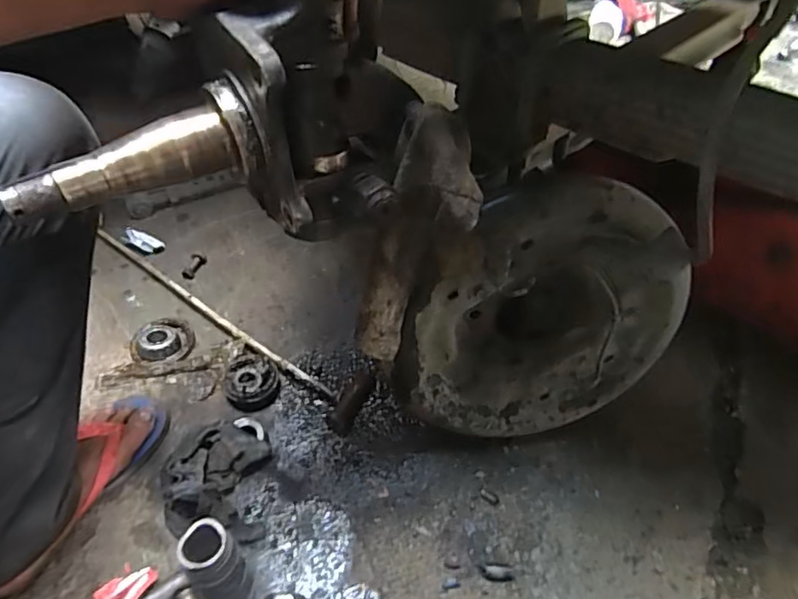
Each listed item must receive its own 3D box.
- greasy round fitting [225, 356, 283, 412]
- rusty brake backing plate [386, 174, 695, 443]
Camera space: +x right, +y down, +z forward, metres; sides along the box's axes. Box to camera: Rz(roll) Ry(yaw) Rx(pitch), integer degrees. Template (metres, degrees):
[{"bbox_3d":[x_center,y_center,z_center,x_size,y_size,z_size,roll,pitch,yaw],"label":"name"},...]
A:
[{"bbox_3d":[-0.198,0.115,0.767,0.070,0.036,0.068,0,49,0],"label":"greasy round fitting"},{"bbox_3d":[0.148,0.019,0.614,0.301,0.300,0.100,-7,48,-7],"label":"rusty brake backing plate"}]

